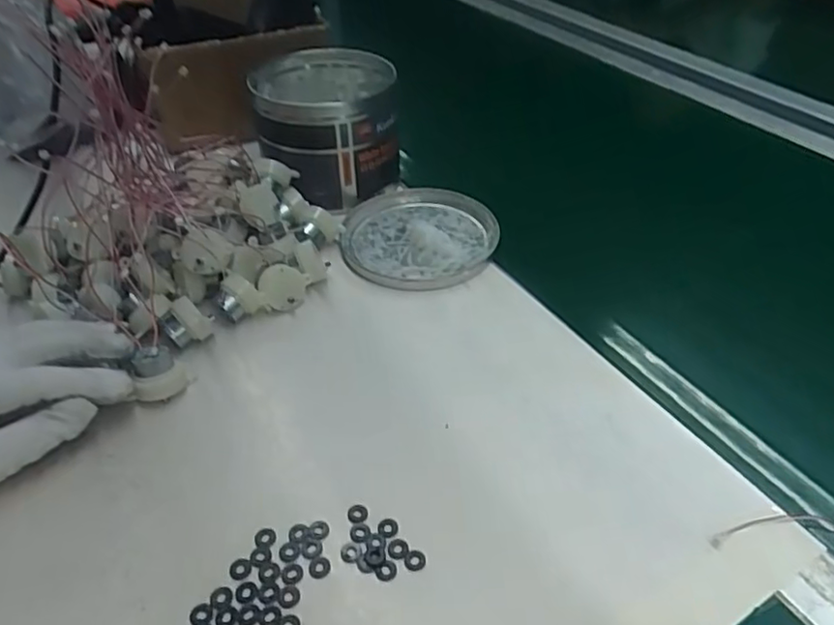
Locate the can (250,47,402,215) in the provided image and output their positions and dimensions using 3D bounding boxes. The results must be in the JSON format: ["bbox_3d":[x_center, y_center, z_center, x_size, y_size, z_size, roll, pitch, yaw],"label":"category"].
[{"bbox_3d":[-0.083,-0.169,0.577,0.122,0.106,0.137,-5,41,-6],"label":"can"}]

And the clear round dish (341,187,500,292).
[{"bbox_3d":[0.002,-0.065,0.527,0.126,0.017,0.130,0,41,0],"label":"clear round dish"}]

